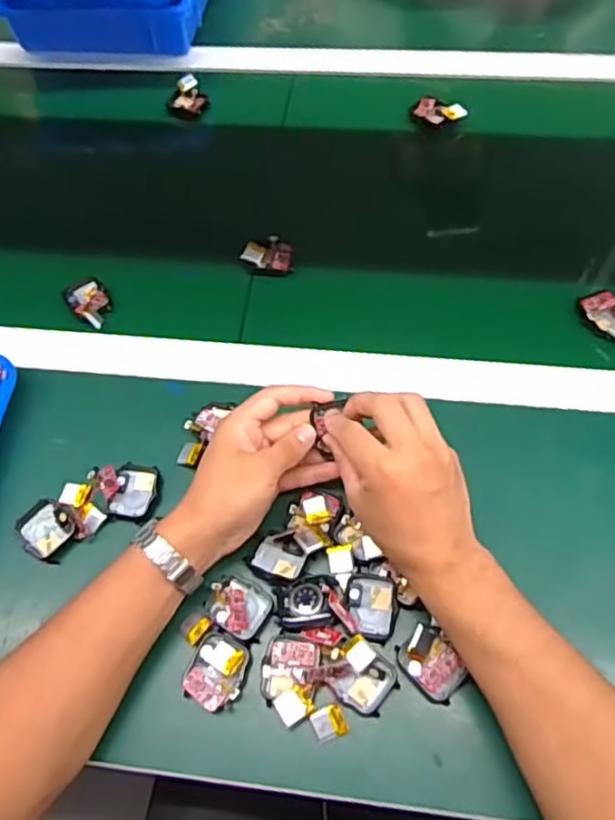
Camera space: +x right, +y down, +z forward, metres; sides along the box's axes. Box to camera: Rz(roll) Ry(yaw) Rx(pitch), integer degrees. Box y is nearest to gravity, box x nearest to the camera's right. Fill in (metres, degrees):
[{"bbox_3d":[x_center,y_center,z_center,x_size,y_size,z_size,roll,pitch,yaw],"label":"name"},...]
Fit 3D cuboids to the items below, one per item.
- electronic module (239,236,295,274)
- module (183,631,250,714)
[{"bbox_3d":[-0.039,-0.151,0.630,0.050,0.022,0.031,7,63,7],"label":"electronic module"},{"bbox_3d":[-0.063,0.182,0.446,0.037,0.013,0.047,20,65,14],"label":"module"}]

